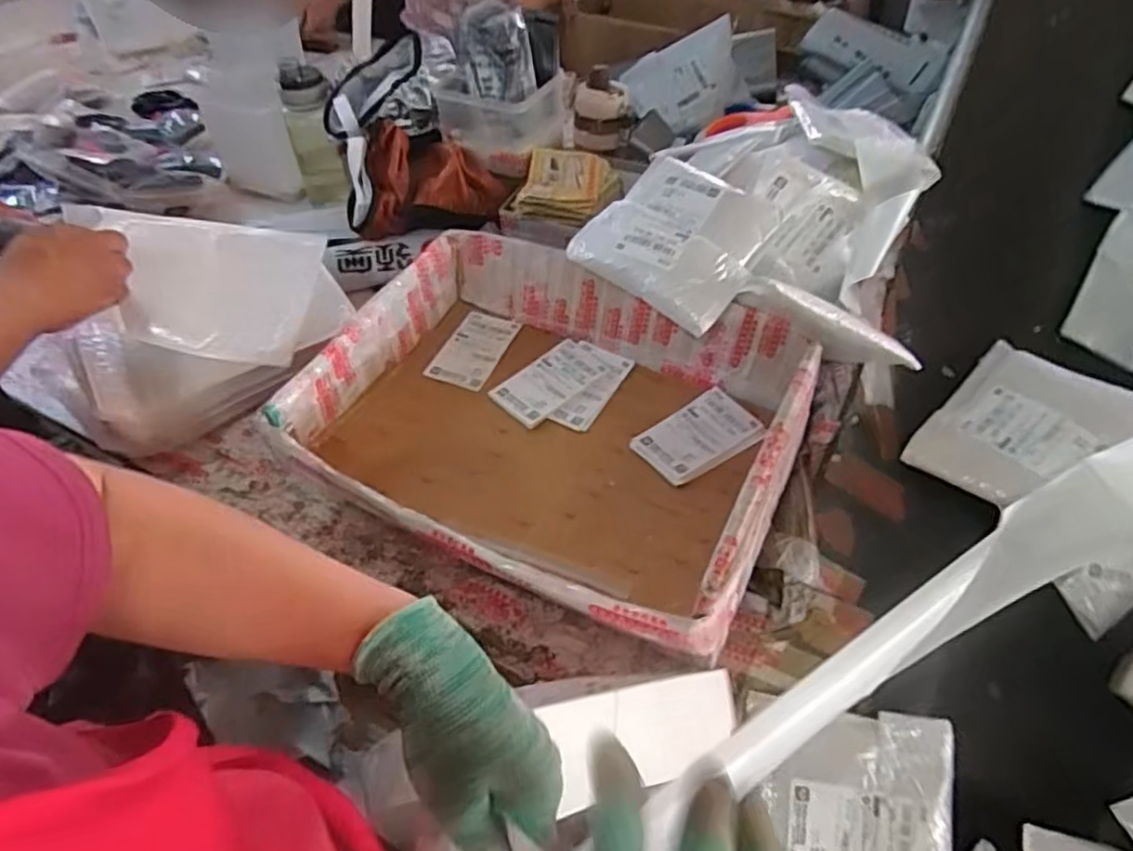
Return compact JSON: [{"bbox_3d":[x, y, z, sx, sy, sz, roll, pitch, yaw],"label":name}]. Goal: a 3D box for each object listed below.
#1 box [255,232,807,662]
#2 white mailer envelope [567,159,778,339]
[{"bbox_3d":[-0.011,-0.025,0.745,0.497,0.115,0.363,20,53,18],"label":"box"},{"bbox_3d":[0.126,-0.216,0.761,0.188,0.029,0.174,36,80,16],"label":"white mailer envelope"}]

